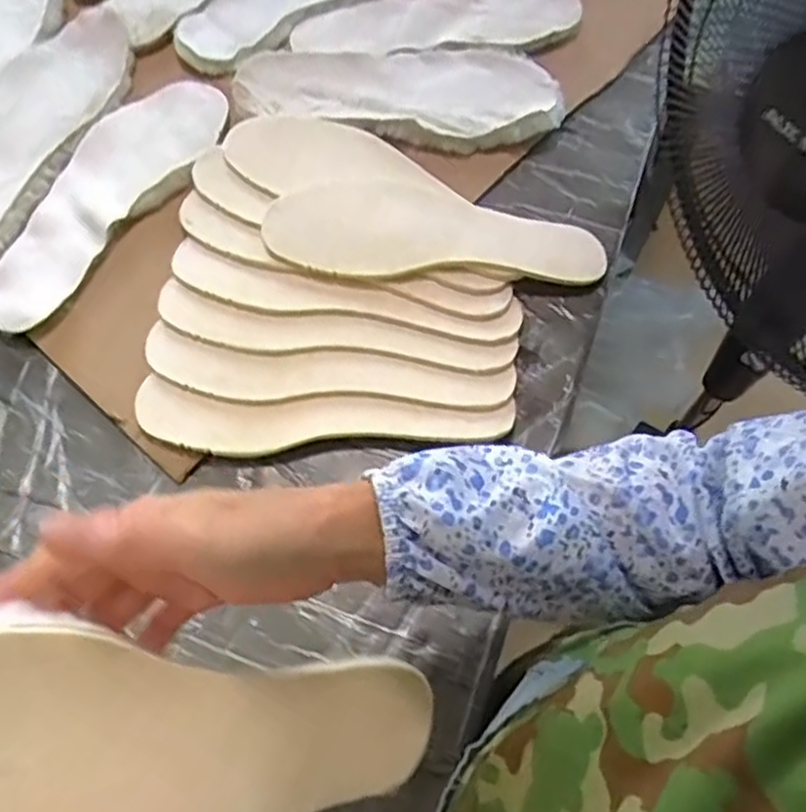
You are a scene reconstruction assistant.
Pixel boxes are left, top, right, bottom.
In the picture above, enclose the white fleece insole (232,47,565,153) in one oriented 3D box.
[{"bbox_3d":[-0.002,-0.284,0.668,0.281,0.022,0.100,8,65,1],"label":"white fleece insole"}]

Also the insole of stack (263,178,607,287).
[{"bbox_3d":[0.029,-0.144,0.611,0.271,0.018,0.085,3,68,-8],"label":"insole of stack"}]

